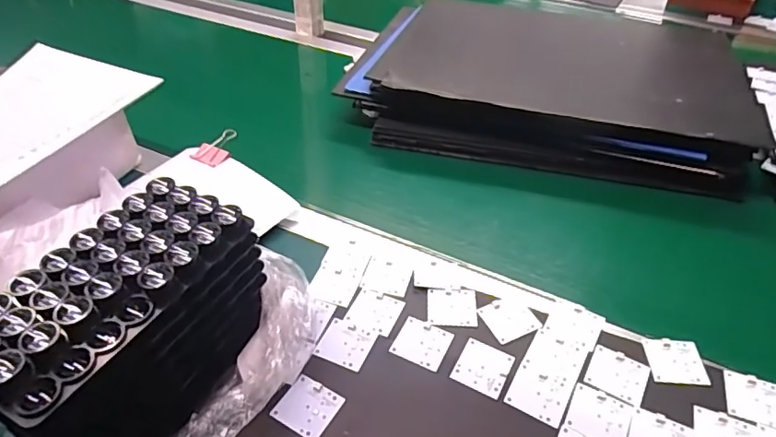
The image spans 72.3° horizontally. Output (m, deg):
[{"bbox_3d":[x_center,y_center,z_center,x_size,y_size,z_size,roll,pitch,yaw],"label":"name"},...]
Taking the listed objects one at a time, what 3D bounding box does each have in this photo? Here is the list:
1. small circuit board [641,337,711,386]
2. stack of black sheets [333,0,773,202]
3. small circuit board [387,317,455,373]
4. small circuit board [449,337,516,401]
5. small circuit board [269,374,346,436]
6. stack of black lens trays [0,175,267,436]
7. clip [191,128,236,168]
[{"bbox_3d":[0.264,0.130,0.487,0.049,0.004,0.046,2,42,2],"label":"small circuit board"},{"bbox_3d":[0.243,-0.209,0.812,0.565,0.086,0.397,10,43,12],"label":"stack of black sheets"},{"bbox_3d":[0.032,0.117,0.500,0.049,0.004,0.045,18,45,20],"label":"small circuit board"},{"bbox_3d":[0.086,0.133,0.481,0.046,0.004,0.048,20,45,21],"label":"small circuit board"},{"bbox_3d":[-0.068,0.161,0.454,0.048,0.004,0.046,22,46,23],"label":"small circuit board"},{"bbox_3d":[-0.195,0.085,0.403,0.109,0.129,0.197,17,43,16],"label":"stack of black lens trays"},{"bbox_3d":[-0.214,-0.090,0.673,0.037,0.018,0.061,27,47,25],"label":"clip"}]

